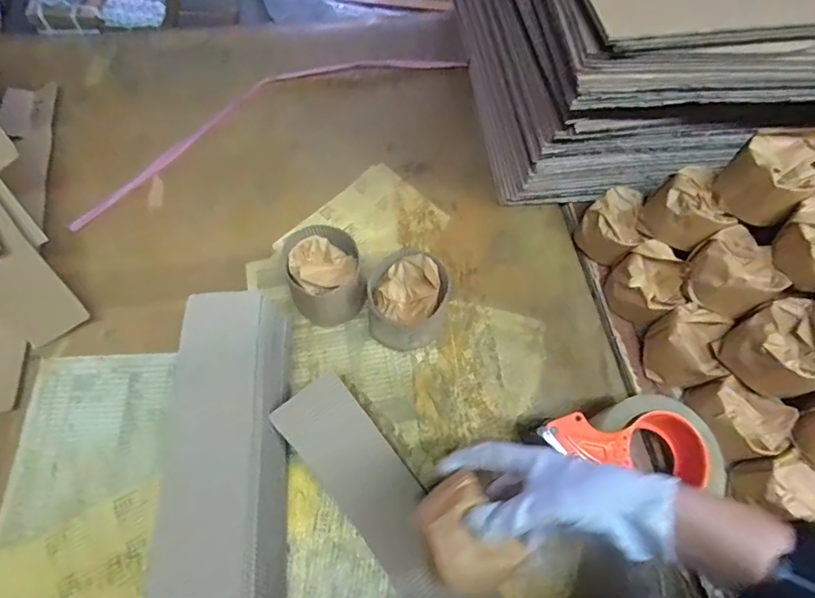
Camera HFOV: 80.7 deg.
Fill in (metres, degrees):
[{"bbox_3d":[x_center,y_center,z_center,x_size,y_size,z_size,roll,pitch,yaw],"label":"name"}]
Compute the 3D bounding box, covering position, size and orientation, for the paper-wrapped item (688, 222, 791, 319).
[{"bbox_3d":[0.341,-0.028,0.502,0.075,0.048,0.081,-26,69,-15],"label":"paper-wrapped item"}]

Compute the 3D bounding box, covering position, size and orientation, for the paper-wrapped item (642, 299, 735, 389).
[{"bbox_3d":[0.301,0.054,0.522,0.058,0.069,0.074,13,64,2],"label":"paper-wrapped item"}]

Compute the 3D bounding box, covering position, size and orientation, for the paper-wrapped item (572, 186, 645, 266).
[{"bbox_3d":[0.250,-0.087,0.586,0.077,0.059,0.071,-40,73,-20],"label":"paper-wrapped item"}]

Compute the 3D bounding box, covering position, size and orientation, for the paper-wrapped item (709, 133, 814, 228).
[{"bbox_3d":[0.375,-0.128,0.498,0.075,0.055,0.090,43,69,15],"label":"paper-wrapped item"}]

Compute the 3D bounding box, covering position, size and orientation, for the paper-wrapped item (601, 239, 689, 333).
[{"bbox_3d":[0.272,-0.016,0.549,0.069,0.067,0.079,-26,69,-15],"label":"paper-wrapped item"}]

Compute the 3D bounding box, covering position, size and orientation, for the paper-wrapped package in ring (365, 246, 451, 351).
[{"bbox_3d":[0.000,0.002,0.520,0.085,0.074,0.090,15,65,3],"label":"paper-wrapped package in ring"}]

